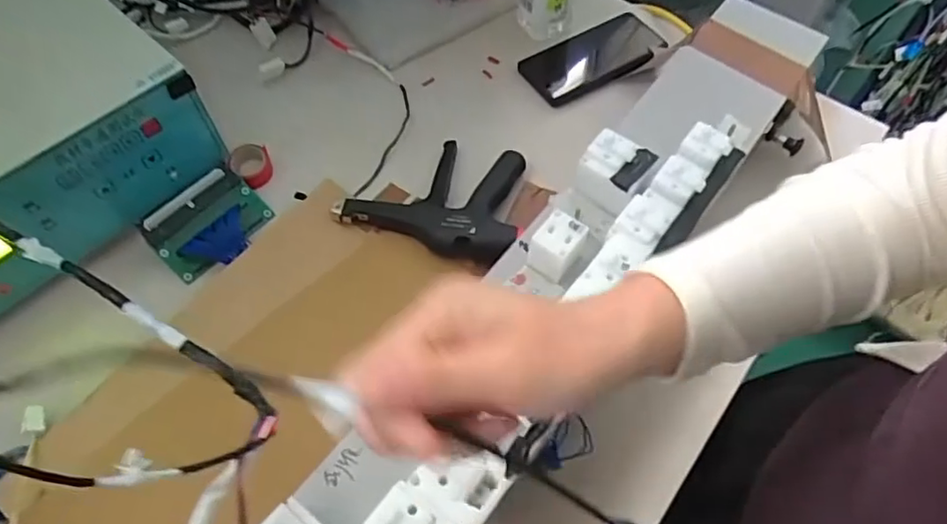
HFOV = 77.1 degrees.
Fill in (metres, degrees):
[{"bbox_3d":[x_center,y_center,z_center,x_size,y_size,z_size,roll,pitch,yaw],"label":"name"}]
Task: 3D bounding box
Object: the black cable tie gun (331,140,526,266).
[{"bbox_3d":[-0.035,-0.071,0.579,0.164,0.034,0.133,13,60,7],"label":"black cable tie gun"}]

